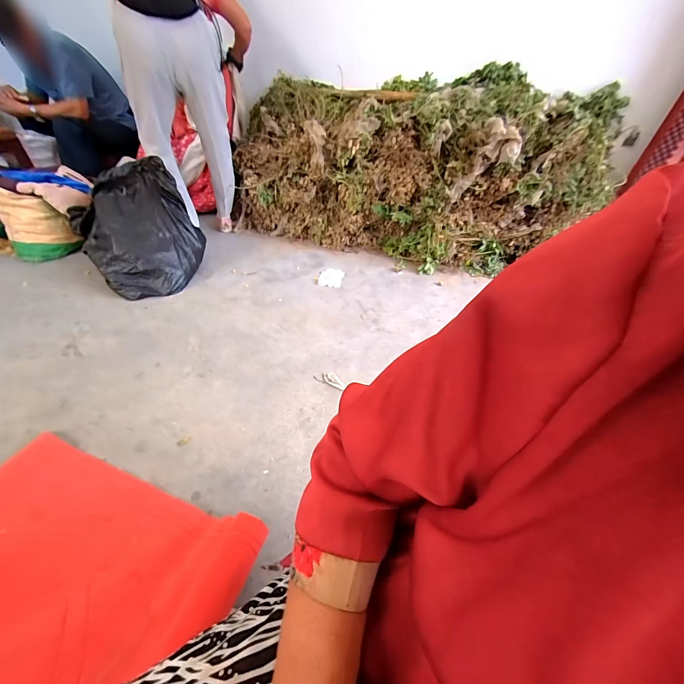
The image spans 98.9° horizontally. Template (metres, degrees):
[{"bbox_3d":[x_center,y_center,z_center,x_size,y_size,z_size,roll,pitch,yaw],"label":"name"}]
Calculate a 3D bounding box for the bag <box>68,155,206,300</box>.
[{"bbox_3d":[-0.873,-0.496,1.272,0.461,0.390,0.497,-23,50,-27],"label":"bag"}]

